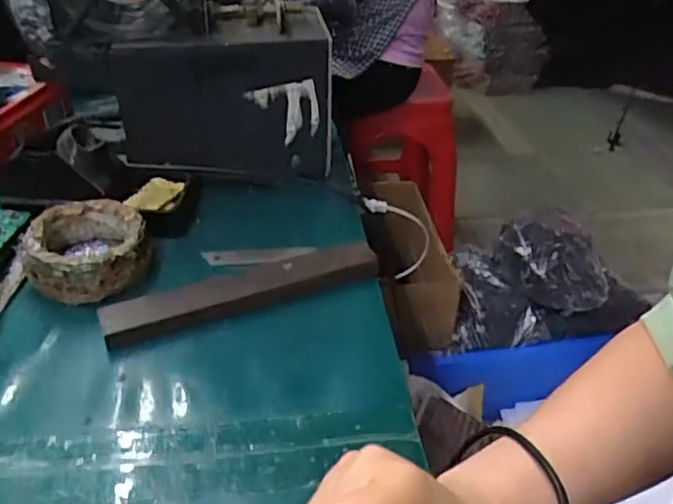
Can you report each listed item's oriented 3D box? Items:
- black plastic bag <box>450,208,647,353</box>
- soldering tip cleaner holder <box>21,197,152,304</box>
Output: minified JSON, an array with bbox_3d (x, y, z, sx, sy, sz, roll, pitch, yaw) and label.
[{"bbox_3d":[0.362,0.050,1.181,0.341,0.158,0.204,-10,38,-16],"label":"black plastic bag"},{"bbox_3d":[-0.191,-0.003,0.486,0.087,0.045,0.082,-8,38,-15],"label":"soldering tip cleaner holder"}]

